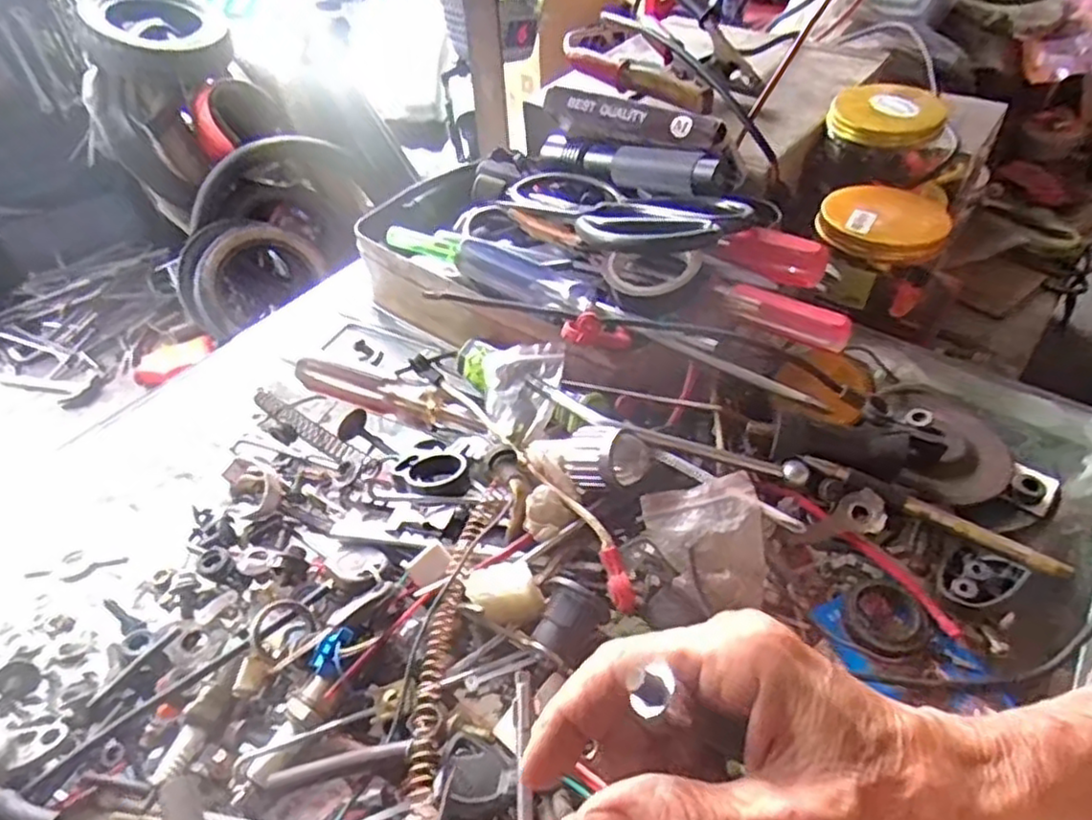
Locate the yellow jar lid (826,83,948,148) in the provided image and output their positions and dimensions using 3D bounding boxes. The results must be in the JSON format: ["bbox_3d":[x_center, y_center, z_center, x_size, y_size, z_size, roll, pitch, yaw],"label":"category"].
[{"bbox_3d":[0.256,-0.224,0.523,0.078,0.019,0.080,-1,45,1],"label":"yellow jar lid"}]

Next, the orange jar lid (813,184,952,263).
[{"bbox_3d":[0.225,-0.125,0.466,0.073,0.019,0.069,-1,45,1],"label":"orange jar lid"}]

